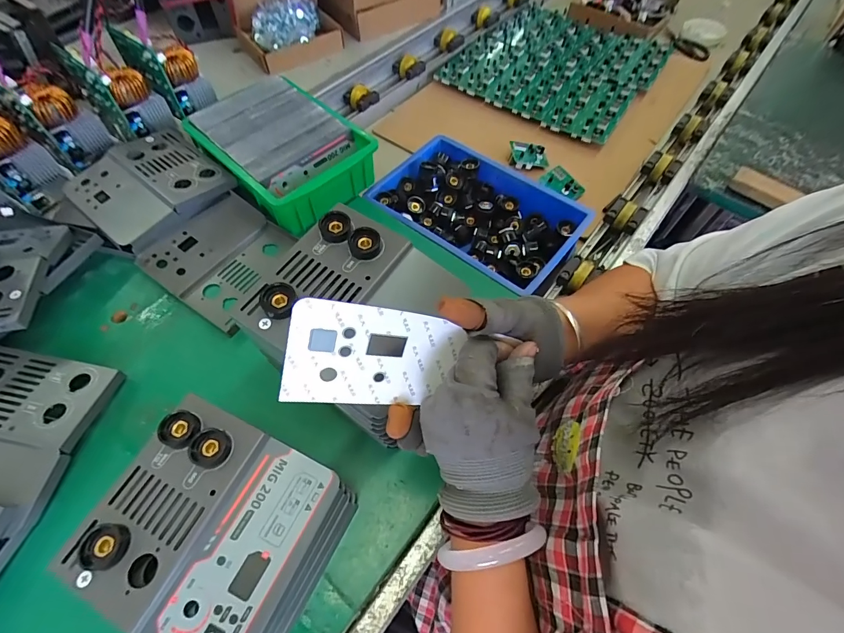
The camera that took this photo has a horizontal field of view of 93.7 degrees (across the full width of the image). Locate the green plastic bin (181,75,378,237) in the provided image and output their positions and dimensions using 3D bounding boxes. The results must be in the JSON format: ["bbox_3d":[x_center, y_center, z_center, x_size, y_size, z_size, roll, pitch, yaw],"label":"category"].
[{"bbox_3d":[-0.204,-0.245,0.585,0.236,0.074,0.174,39,66,20],"label":"green plastic bin"}]

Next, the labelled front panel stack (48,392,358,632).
[{"bbox_3d":[-0.169,0.179,0.340,0.175,0.090,0.152,24,62,12],"label":"labelled front panel stack"}]

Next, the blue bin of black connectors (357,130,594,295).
[{"bbox_3d":[0.082,-0.155,0.622,0.296,0.071,0.192,35,65,18],"label":"blue bin of black connectors"}]

